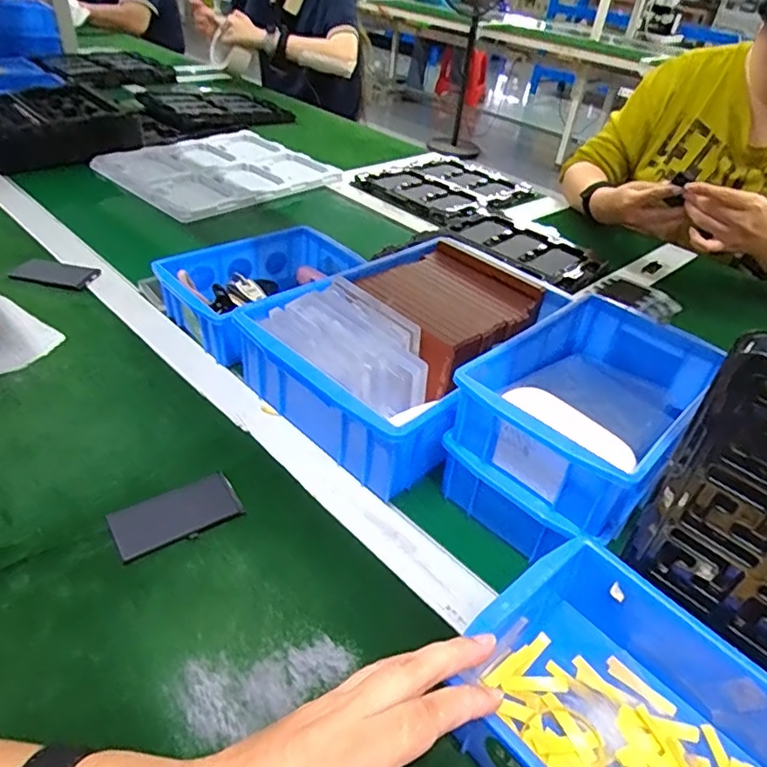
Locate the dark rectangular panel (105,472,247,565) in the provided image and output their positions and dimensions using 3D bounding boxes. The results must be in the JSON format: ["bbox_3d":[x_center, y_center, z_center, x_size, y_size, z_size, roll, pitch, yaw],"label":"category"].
[{"bbox_3d":[-0.149,0.095,0.413,0.087,0.004,0.045,-22,47,-32],"label":"dark rectangular panel"}]

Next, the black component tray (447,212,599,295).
[{"bbox_3d":[0.201,-0.192,0.817,0.133,0.021,0.234,-24,48,-34],"label":"black component tray"}]

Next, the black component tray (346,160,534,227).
[{"bbox_3d":[0.122,-0.344,1.006,0.261,0.017,0.258,-23,46,-34],"label":"black component tray"}]

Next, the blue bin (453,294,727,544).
[{"bbox_3d":[0.158,0.010,0.432,0.133,0.065,0.196,33,45,28],"label":"blue bin"}]

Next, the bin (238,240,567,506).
[{"bbox_3d":[0.033,-0.033,0.546,0.285,0.084,0.204,-28,50,-36],"label":"bin"}]

